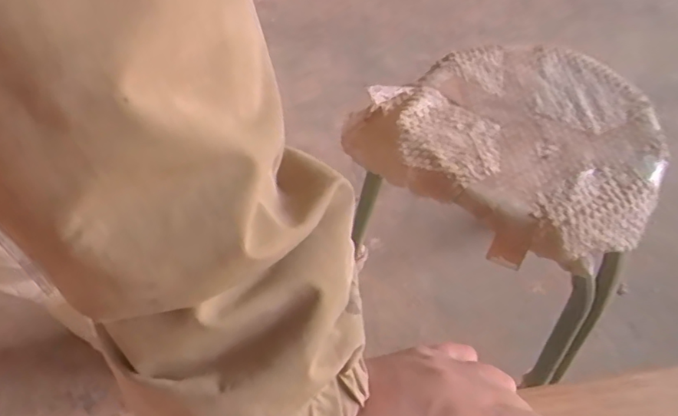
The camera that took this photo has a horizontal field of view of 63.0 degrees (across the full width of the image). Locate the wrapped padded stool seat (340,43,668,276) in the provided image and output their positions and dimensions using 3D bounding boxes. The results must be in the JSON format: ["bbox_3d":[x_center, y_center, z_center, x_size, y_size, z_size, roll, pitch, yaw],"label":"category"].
[{"bbox_3d":[0.219,-0.086,0.664,0.330,0.059,0.299,37,61,21],"label":"wrapped padded stool seat"}]

